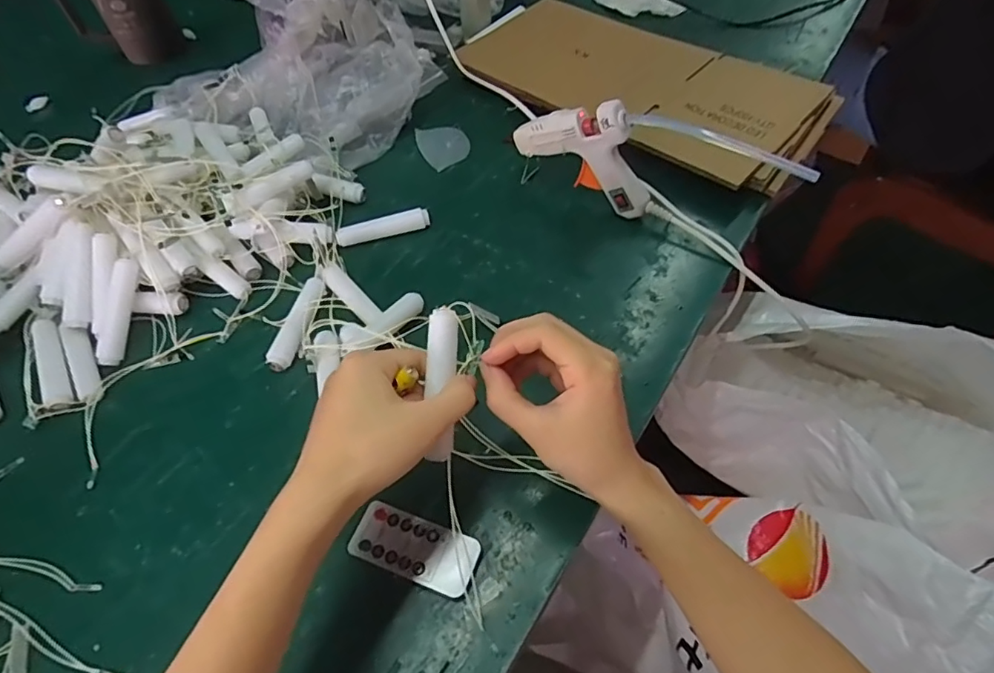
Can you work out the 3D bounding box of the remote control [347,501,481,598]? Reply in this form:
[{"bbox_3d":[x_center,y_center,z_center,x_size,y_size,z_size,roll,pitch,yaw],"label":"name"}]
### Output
[{"bbox_3d":[-0.054,0.139,0.366,0.084,0.009,0.038,16,57,14],"label":"remote control"}]

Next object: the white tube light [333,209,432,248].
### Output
[{"bbox_3d":[-0.109,-0.105,0.534,0.089,0.018,0.012,-14,55,-7],"label":"white tube light"}]

